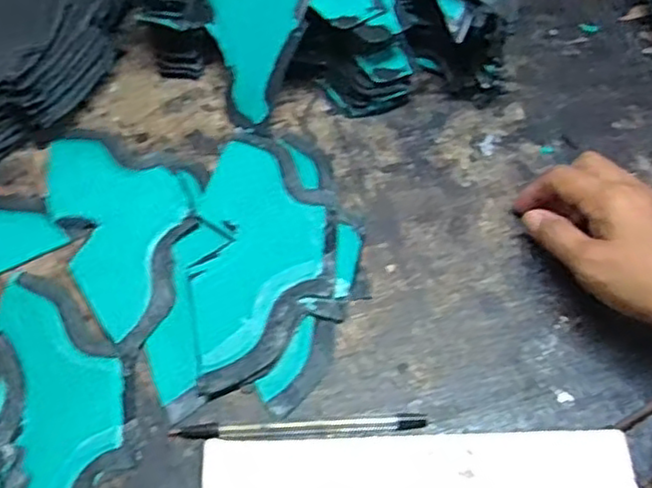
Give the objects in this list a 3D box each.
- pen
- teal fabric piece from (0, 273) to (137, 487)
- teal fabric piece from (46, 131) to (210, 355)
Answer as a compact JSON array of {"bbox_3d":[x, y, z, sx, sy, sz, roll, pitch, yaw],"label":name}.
[{"bbox_3d":[-0.015,0.104,0.392,0.142,0.007,0.009,-3,60,1],"label":"pen"},{"bbox_3d":[-0.154,0.096,0.404,0.075,0.009,0.189,-13,60,-4],"label":"teal fabric piece"},{"bbox_3d":[-0.130,-0.023,0.472,0.099,0.005,0.181,-25,62,-11],"label":"teal fabric piece"}]

